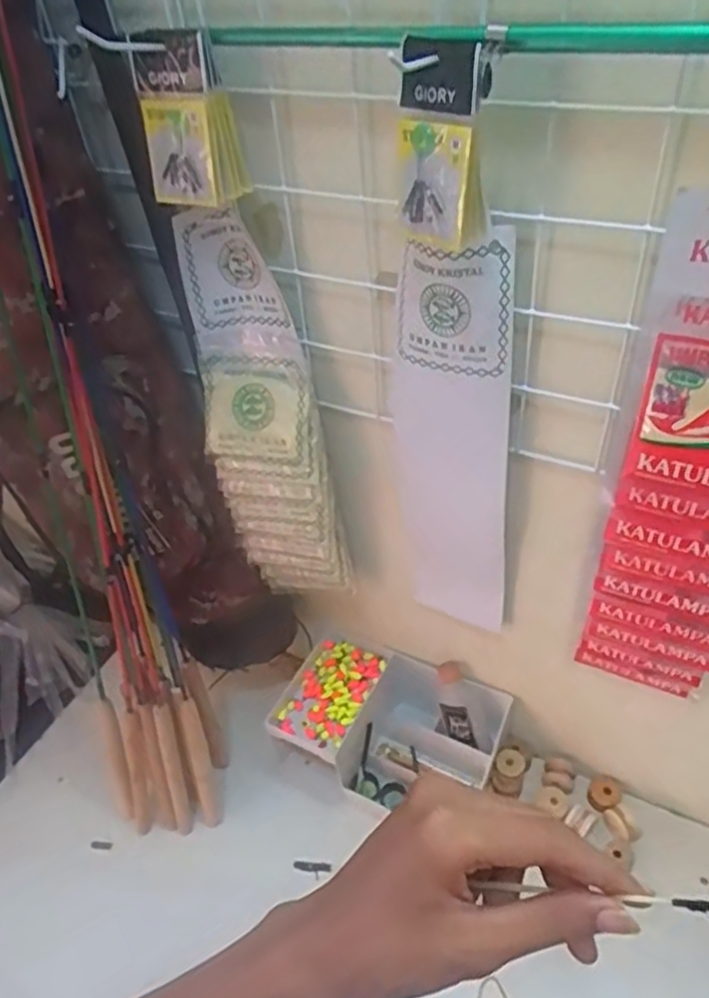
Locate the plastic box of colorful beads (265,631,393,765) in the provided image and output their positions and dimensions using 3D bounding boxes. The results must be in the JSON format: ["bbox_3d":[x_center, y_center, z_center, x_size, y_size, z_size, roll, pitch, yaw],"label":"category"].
[{"bbox_3d":[-0.027,0.217,0.788,0.094,0.023,0.141,19,48,25],"label":"plastic box of colorful beads"}]

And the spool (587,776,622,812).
[{"bbox_3d":[0.268,0.316,0.746,0.033,0.016,0.031,-4,43,3],"label":"spool"}]

